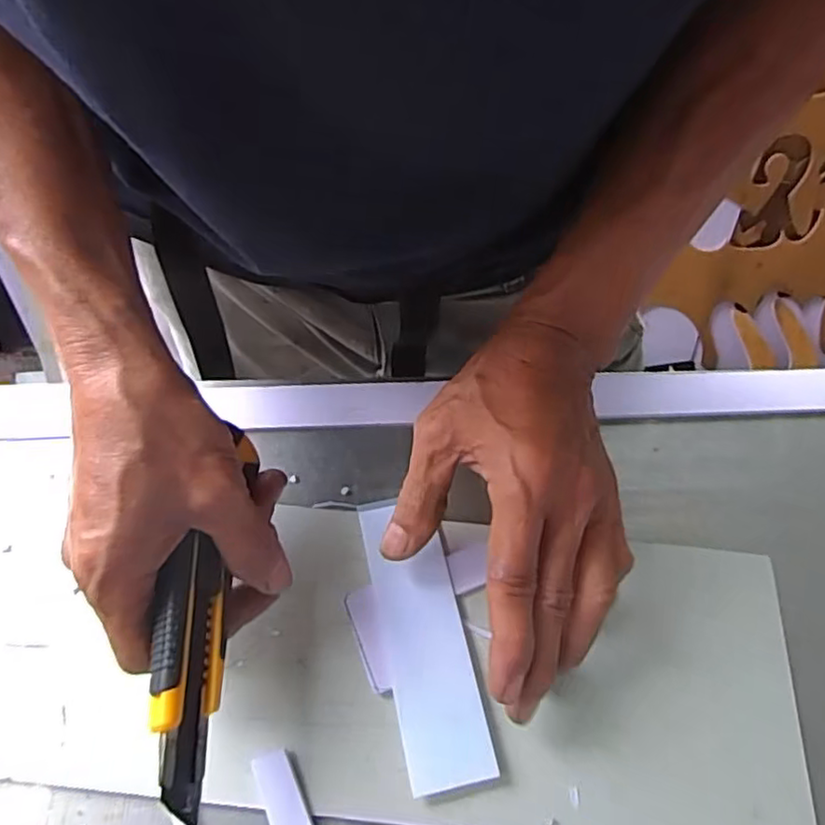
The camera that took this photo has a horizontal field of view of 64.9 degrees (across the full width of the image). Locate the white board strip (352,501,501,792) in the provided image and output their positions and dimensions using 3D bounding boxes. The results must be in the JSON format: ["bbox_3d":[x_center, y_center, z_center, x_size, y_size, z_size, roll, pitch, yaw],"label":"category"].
[{"bbox_3d":[0.004,0.103,0.312,0.042,0.005,0.134,-13,60,-8],"label":"white board strip"}]

